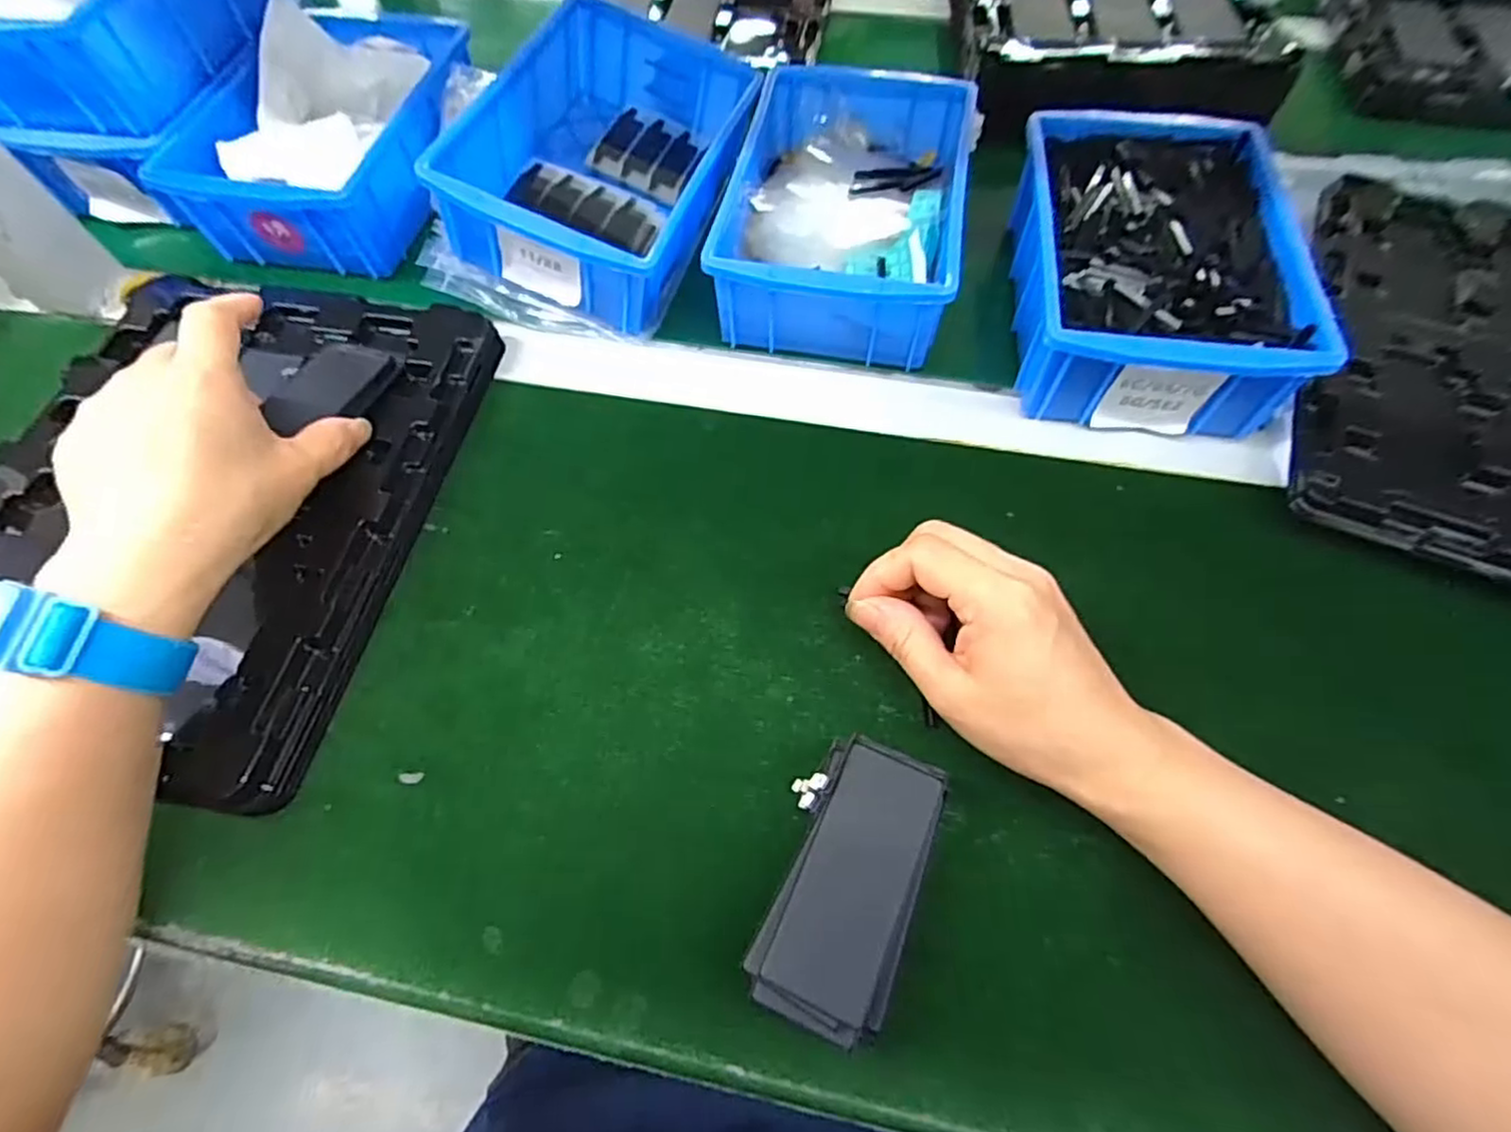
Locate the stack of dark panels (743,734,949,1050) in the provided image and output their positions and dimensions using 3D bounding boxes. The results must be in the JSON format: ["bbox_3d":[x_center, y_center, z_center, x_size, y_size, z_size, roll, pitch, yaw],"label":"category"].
[{"bbox_3d":[0.035,0.119,0.261,0.051,0.030,0.098,17,64,10],"label":"stack of dark panels"}]

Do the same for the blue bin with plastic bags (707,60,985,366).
[{"bbox_3d":[0.058,-0.224,0.428,0.127,0.060,0.203,10,63,6],"label":"blue bin with plastic bags"}]

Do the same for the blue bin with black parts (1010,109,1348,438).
[{"bbox_3d":[0.219,-0.174,0.393,0.144,0.061,0.202,6,63,5],"label":"blue bin with black parts"}]

